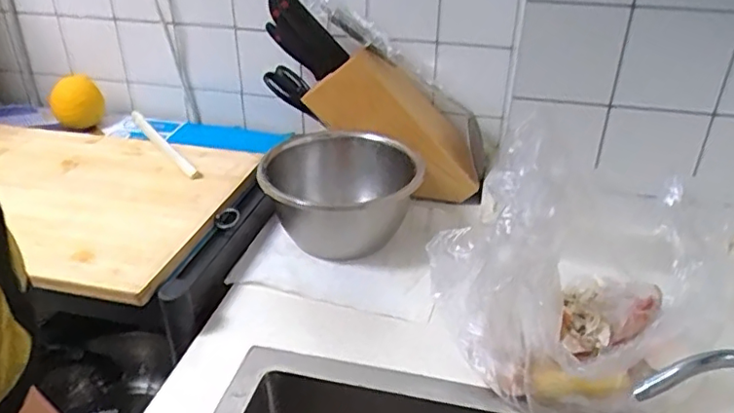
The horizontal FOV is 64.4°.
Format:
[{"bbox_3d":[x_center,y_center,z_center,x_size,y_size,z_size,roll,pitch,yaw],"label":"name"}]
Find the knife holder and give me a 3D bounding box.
[{"bbox_3d":[0.048,-0.104,0.780,0.265,0.123,0.080,39,38,2],"label":"knife holder"}]

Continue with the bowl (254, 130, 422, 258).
[{"bbox_3d":[-0.030,-0.009,0.734,0.188,0.111,0.188,-1,31,-3],"label":"bowl"}]

